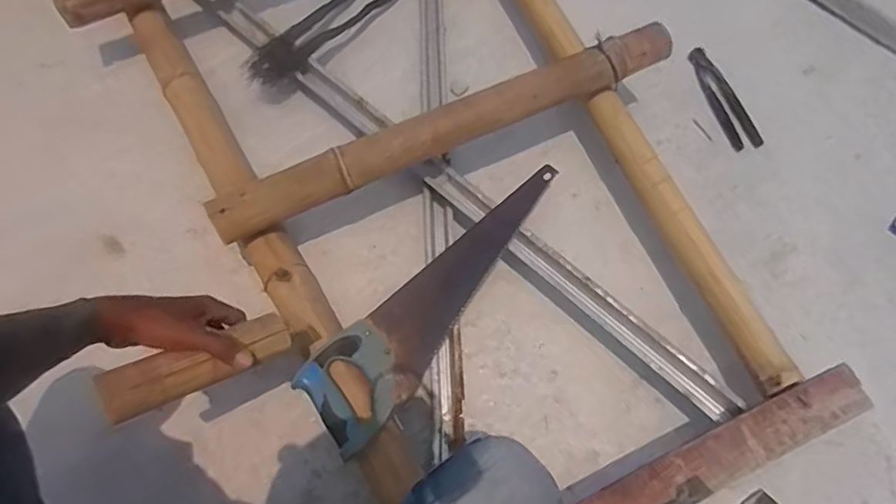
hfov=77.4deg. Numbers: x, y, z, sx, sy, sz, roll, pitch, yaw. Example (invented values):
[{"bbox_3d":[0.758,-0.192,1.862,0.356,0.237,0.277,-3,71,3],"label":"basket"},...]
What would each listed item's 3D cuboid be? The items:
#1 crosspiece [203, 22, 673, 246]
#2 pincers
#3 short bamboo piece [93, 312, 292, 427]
[{"bbox_3d":[0.013,-0.185,0.814,0.685,0.057,0.065,-23,68,-10],"label":"crosspiece"},{"bbox_3d":[0.491,-0.277,1.004,0.057,0.015,0.219,-16,66,-5],"label":"pincers"},{"bbox_3d":[-0.255,0.115,0.578,0.182,0.036,0.041,-21,63,-39],"label":"short bamboo piece"}]

